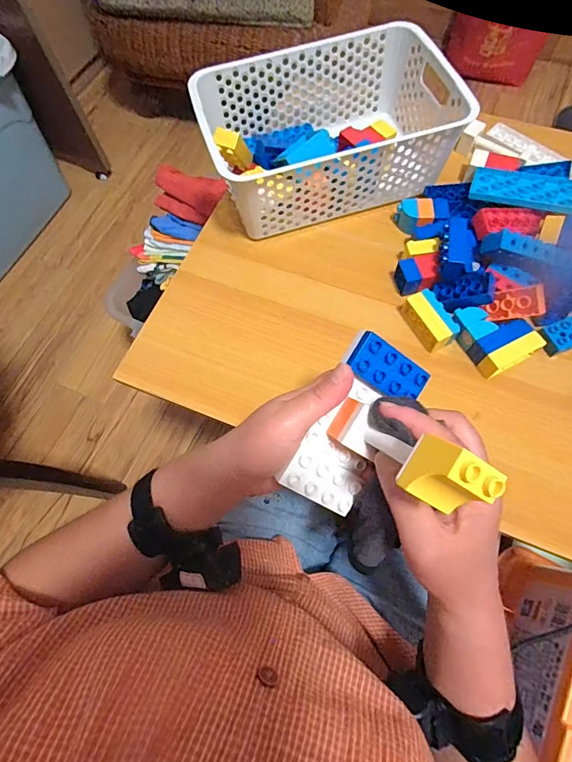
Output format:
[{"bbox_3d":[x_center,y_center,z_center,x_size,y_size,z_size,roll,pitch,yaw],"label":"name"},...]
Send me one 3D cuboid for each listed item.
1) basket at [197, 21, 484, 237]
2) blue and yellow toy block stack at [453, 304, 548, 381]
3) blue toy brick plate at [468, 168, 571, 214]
[{"bbox_3d":[0.053,-0.324,0.523,0.294,0.105,0.198,-16,69,-3],"label":"basket"},{"bbox_3d":[0.230,-0.051,0.445,0.065,0.030,0.077,-26,69,-7],"label":"blue and yellow toy block stack"},{"bbox_3d":[0.304,-0.243,0.504,0.128,0.016,0.068,20,71,10],"label":"blue toy brick plate"}]

